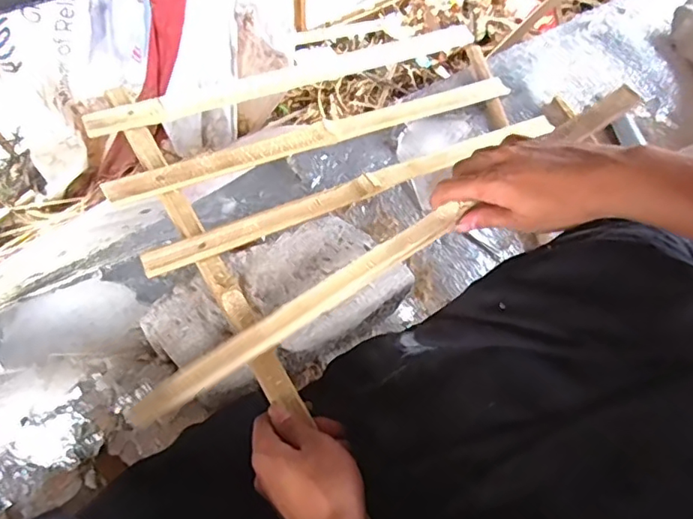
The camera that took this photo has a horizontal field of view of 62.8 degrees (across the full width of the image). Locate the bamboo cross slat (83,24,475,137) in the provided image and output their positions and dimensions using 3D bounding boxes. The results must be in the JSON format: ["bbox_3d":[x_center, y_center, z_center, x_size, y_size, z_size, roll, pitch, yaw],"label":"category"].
[{"bbox_3d":[-0.066,-0.224,0.696,0.495,0.019,0.028,-25,67,-31],"label":"bamboo cross slat"}]

